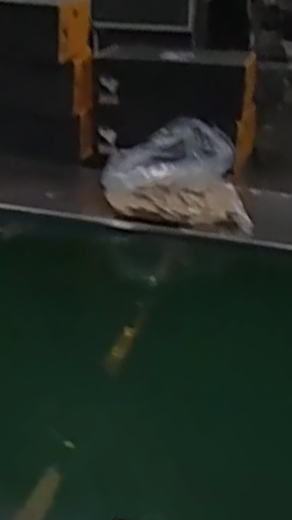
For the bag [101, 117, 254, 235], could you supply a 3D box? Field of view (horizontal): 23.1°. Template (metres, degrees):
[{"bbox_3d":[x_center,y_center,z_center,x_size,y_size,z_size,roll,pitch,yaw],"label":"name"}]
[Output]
[{"bbox_3d":[0.063,-0.181,1.445,0.284,0.131,0.250,3,28,3],"label":"bag"}]

